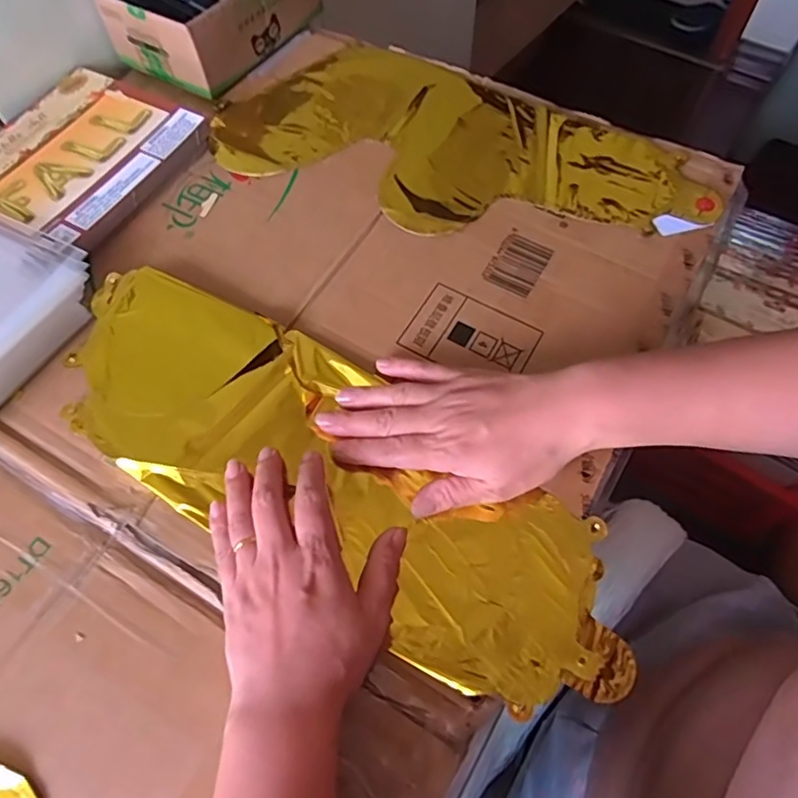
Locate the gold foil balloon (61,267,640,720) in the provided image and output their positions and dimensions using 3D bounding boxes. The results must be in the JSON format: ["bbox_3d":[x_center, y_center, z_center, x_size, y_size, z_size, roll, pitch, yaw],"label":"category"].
[{"bbox_3d":[-0.050,0.047,0.391,0.426,0.022,0.142,32,67,14],"label":"gold foil balloon"}]

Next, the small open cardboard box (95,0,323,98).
[{"bbox_3d":[-0.185,-0.401,0.597,0.146,0.070,0.187,28,66,16],"label":"small open cardboard box"}]

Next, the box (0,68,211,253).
[{"bbox_3d":[-0.285,-0.216,0.528,0.174,0.021,0.179,25,65,14],"label":"box"}]

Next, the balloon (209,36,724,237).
[{"bbox_3d":[0.051,-0.224,0.524,0.418,0.007,0.200,24,65,14],"label":"balloon"}]

